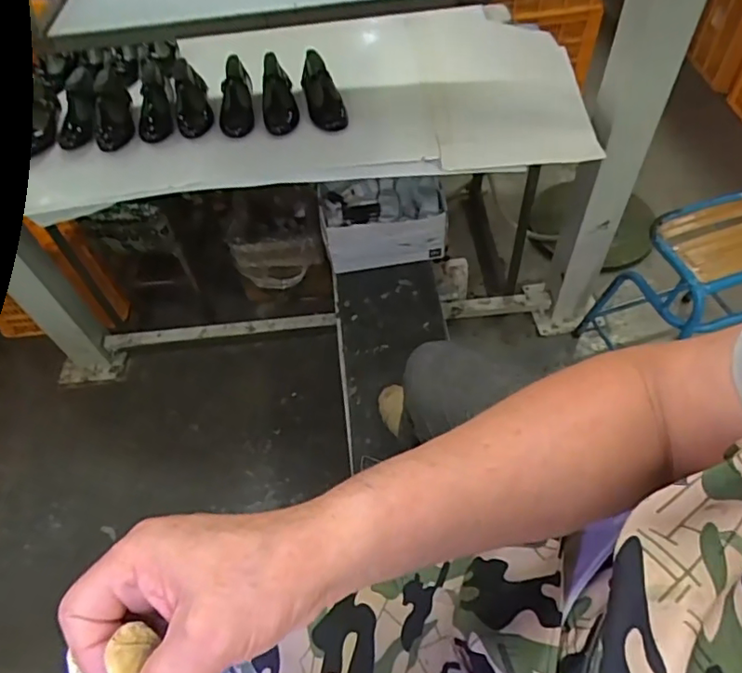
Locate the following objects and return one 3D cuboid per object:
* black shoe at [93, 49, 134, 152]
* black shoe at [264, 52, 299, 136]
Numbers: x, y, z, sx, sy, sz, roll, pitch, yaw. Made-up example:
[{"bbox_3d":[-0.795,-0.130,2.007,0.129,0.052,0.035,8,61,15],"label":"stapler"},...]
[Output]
[{"bbox_3d":[-0.584,-0.534,1.262,0.081,0.083,0.290,-16,55,-6],"label":"black shoe"},{"bbox_3d":[-0.199,-0.512,1.195,0.072,0.080,0.193,-12,55,-3],"label":"black shoe"}]

